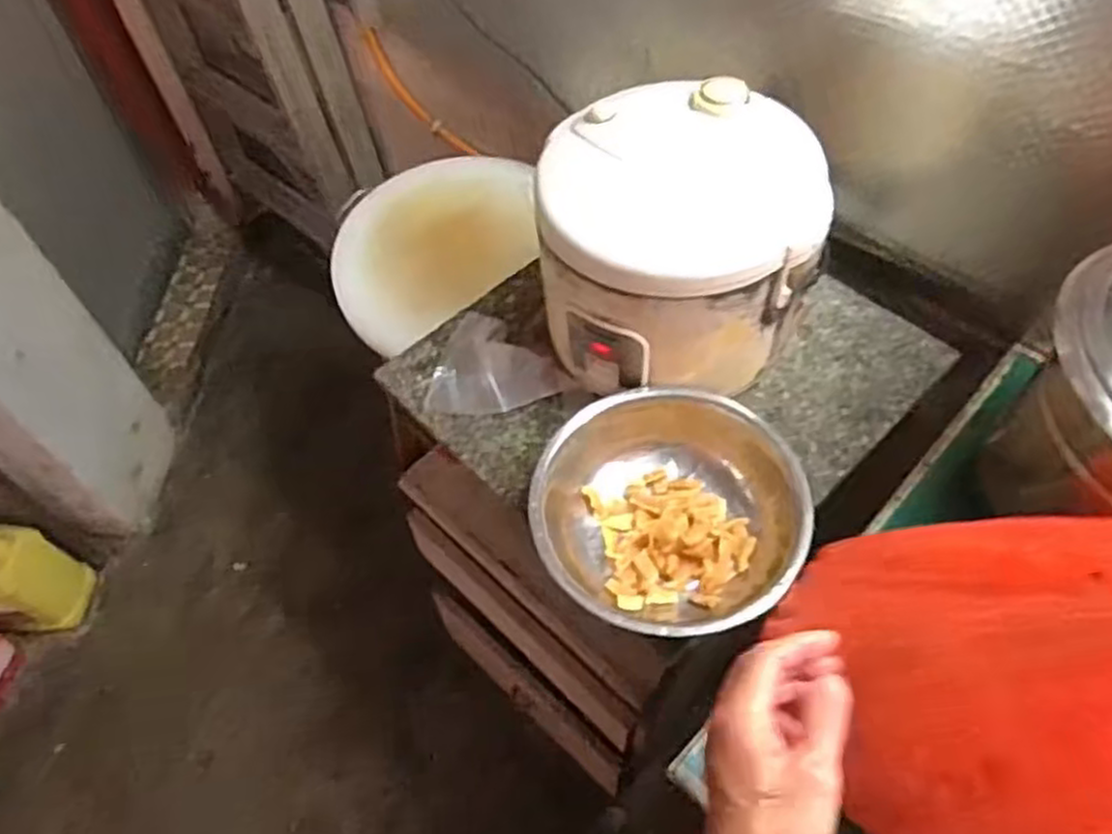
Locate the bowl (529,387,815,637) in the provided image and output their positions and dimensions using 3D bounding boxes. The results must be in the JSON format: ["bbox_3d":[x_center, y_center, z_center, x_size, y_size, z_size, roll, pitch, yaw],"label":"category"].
[{"bbox_3d":[0.100,0.094,0.691,0.223,0.085,0.226,-1,56,1],"label":"bowl"}]

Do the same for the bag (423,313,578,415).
[{"bbox_3d":[-0.058,-0.063,0.851,0.153,0.026,0.144,6,56,6],"label":"bag"}]

